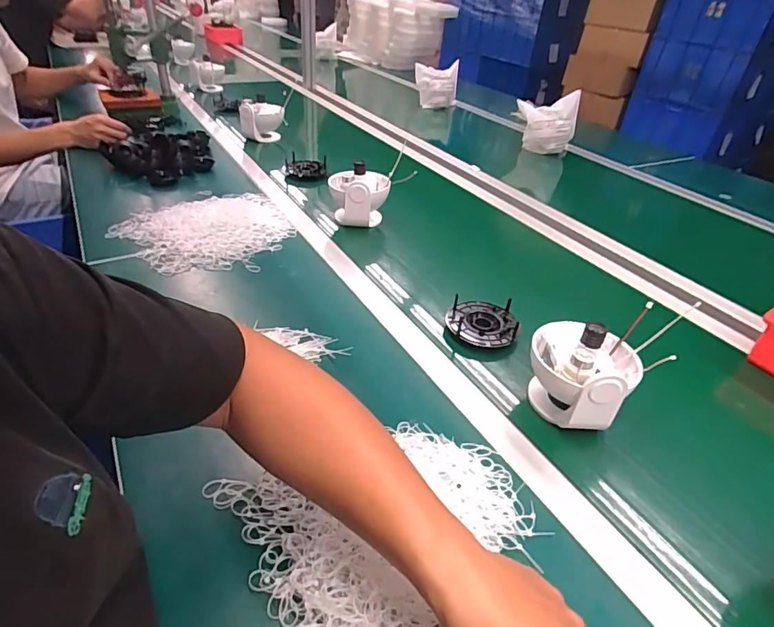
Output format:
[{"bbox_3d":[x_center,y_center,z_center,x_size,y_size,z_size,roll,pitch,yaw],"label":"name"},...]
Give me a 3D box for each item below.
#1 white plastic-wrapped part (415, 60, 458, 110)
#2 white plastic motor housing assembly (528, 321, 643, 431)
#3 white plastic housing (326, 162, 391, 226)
[{"bbox_3d":[0.167,-0.811,1.699,0.167,0.154,0.065,14,63,25],"label":"white plastic-wrapped part"},{"bbox_3d":[0.219,0.067,0.536,0.110,0.118,0.104,19,40,25],"label":"white plastic motor housing assembly"},{"bbox_3d":[-0.052,-0.218,0.891,0.107,0.109,0.105,-2,36,-3],"label":"white plastic housing"}]

